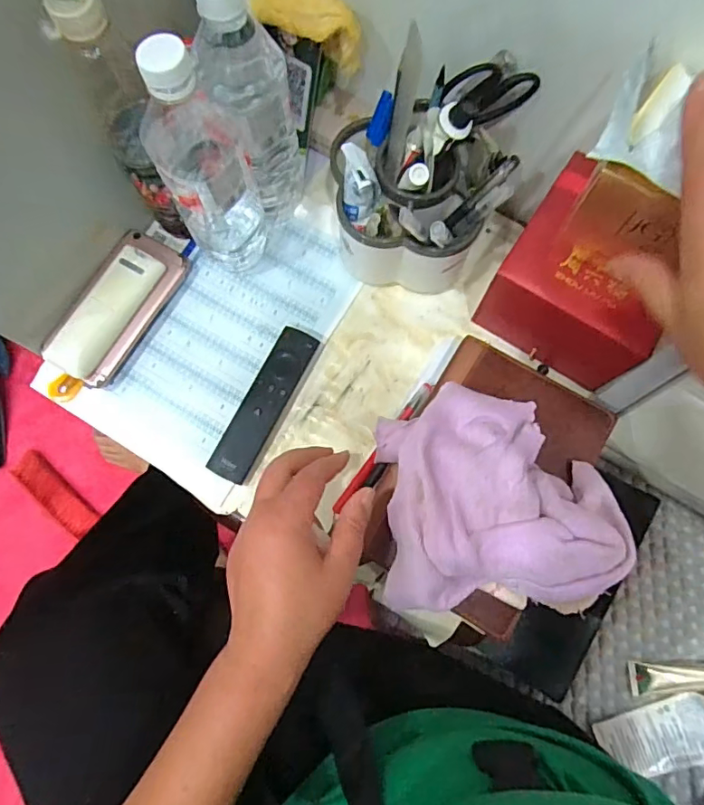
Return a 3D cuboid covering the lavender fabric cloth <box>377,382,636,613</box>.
[{"bbox_3d":[0.114,0.070,0.386,0.178,0.053,0.160,1,76,1],"label":"lavender fabric cloth"}]

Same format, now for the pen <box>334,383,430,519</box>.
[{"bbox_3d":[0.027,0.040,0.464,0.010,0.007,0.147,36,79,9],"label":"pen"}]

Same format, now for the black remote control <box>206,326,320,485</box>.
[{"bbox_3d":[-0.080,0.000,0.477,0.040,0.014,0.152,26,78,7],"label":"black remote control"}]

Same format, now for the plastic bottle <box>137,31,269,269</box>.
[{"bbox_3d":[-0.111,-0.177,0.406,0.070,0.225,0.065,-23,77,-5],"label":"plastic bottle"}]

